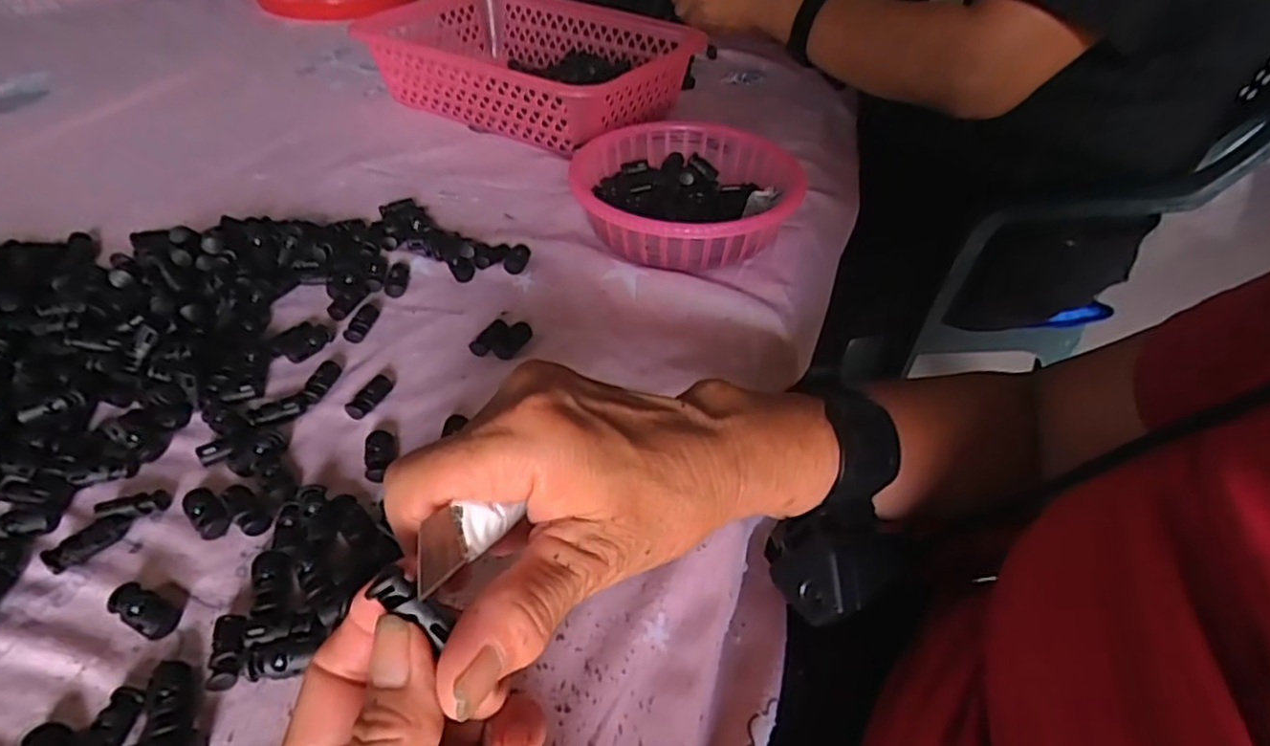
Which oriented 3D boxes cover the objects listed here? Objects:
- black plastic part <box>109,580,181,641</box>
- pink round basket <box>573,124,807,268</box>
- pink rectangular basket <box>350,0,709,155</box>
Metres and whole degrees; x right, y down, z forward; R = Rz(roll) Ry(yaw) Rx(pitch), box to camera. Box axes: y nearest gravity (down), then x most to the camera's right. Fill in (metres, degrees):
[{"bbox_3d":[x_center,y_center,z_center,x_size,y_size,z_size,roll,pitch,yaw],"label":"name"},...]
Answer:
[{"bbox_3d":[-0.203,0.097,0.271,0.029,0.008,0.015,21,46,17],"label":"black plastic part"},{"bbox_3d":[0.036,-0.136,0.500,0.162,0.053,0.170,2,43,-2],"label":"pink round basket"},{"bbox_3d":[-0.113,-0.303,0.652,0.296,0.085,0.197,24,47,20],"label":"pink rectangular basket"}]

